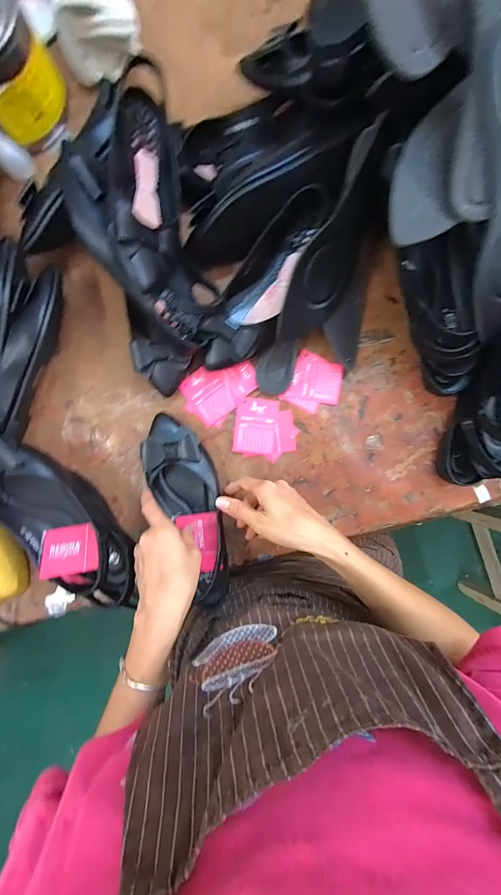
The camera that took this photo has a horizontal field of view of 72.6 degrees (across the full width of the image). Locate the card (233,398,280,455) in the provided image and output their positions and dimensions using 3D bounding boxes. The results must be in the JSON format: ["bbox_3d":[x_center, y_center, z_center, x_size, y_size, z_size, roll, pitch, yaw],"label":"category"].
[{"bbox_3d":[0.010,-0.029,0.465,0.061,0.005,0.074,6,90,1],"label":"card"}]

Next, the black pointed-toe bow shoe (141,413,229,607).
[{"bbox_3d":[-0.078,0.080,0.440,0.084,0.051,0.248,-18,90,1],"label":"black pointed-toe bow shoe"}]

